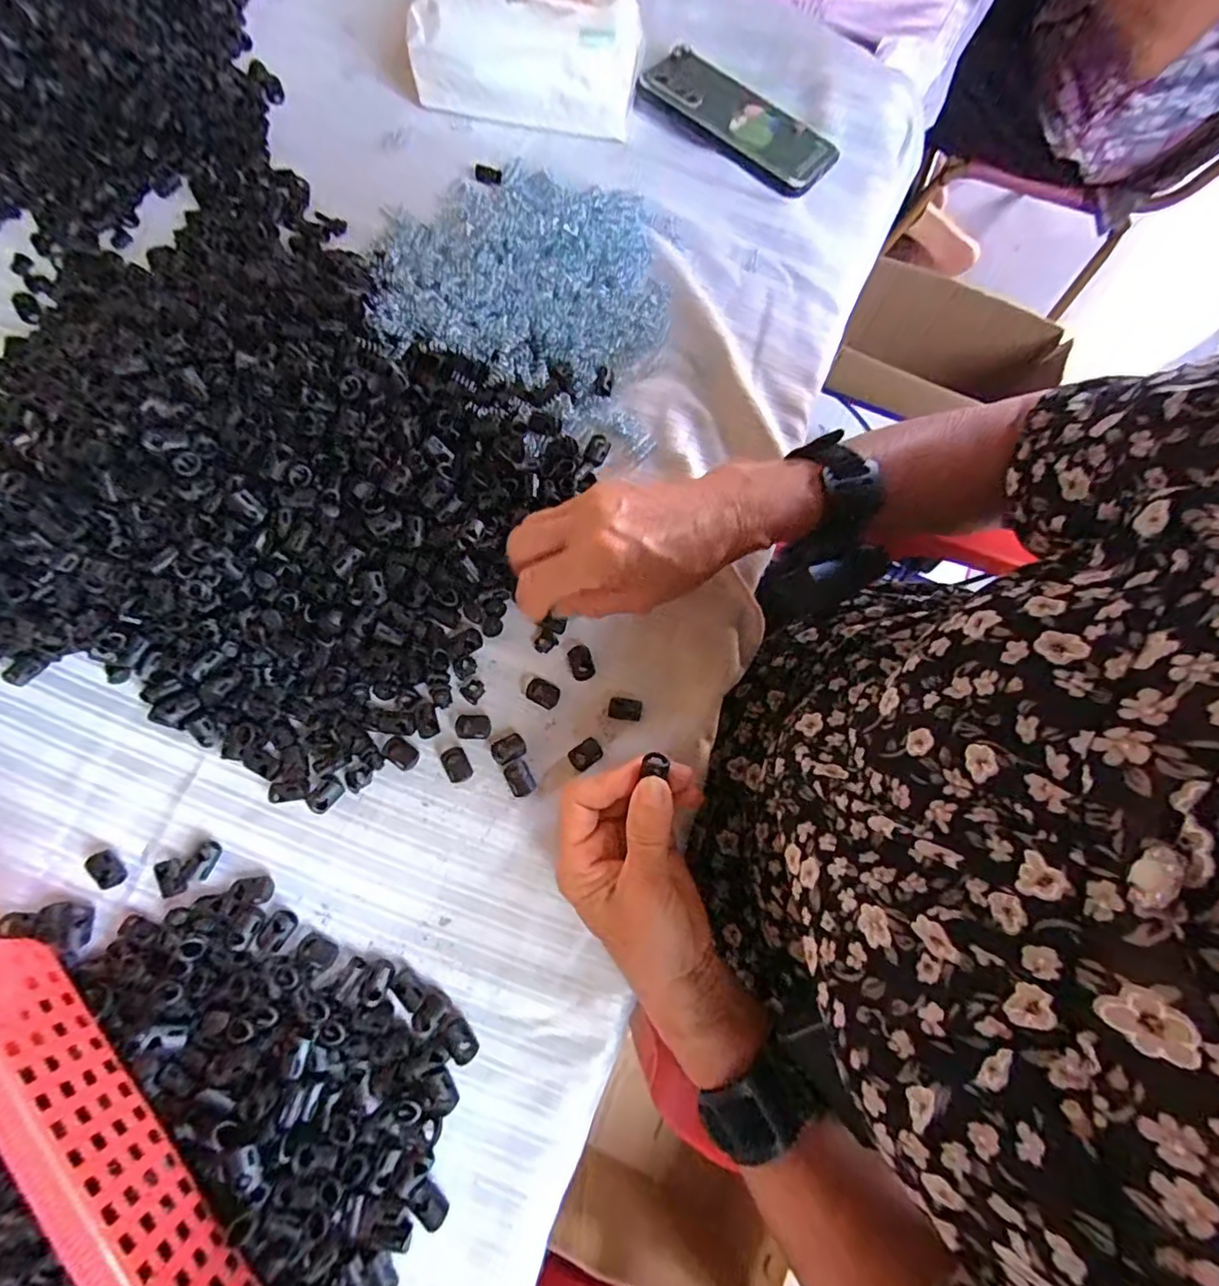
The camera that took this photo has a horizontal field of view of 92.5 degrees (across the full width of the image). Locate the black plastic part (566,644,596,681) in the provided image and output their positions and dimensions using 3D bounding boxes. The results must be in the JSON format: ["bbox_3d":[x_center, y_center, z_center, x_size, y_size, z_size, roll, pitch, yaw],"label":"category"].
[{"bbox_3d":[-0.017,0.012,0.356,0.014,0.010,0.020,-18,78,-6],"label":"black plastic part"}]

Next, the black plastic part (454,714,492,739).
[{"bbox_3d":[-0.082,0.050,0.349,0.020,0.007,0.015,2,76,-1],"label":"black plastic part"}]

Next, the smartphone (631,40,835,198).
[{"bbox_3d":[0.103,-0.421,0.469,0.160,0.017,0.074,36,78,7],"label":"smartphone"}]

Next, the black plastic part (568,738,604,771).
[{"bbox_3d":[-0.014,0.066,0.346,0.019,0.005,0.014,-37,80,-10],"label":"black plastic part"}]

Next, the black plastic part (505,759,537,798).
[{"bbox_3d":[-0.053,0.080,0.342,0.014,0.005,0.020,-30,79,-8],"label":"black plastic part"}]

